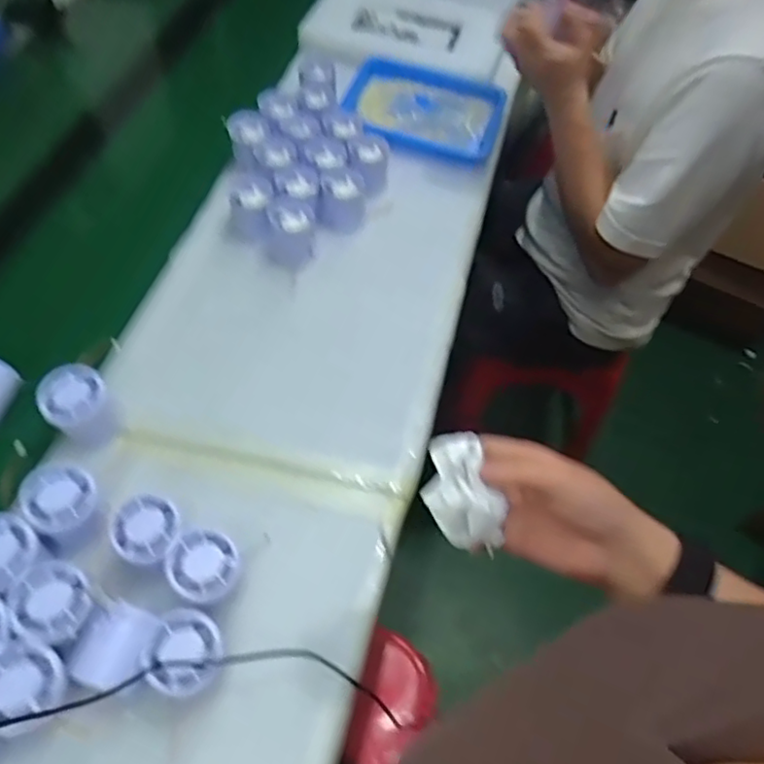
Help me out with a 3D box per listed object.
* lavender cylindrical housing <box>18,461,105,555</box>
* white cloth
[{"bbox_3d":[-0.265,0.104,0.523,0.055,0.055,0.053,2,58,-3],"label":"lavender cylindrical housing"},{"bbox_3d":[0.046,0.065,0.350,0.039,0.039,0.055,-26,63,-19],"label":"white cloth"}]

